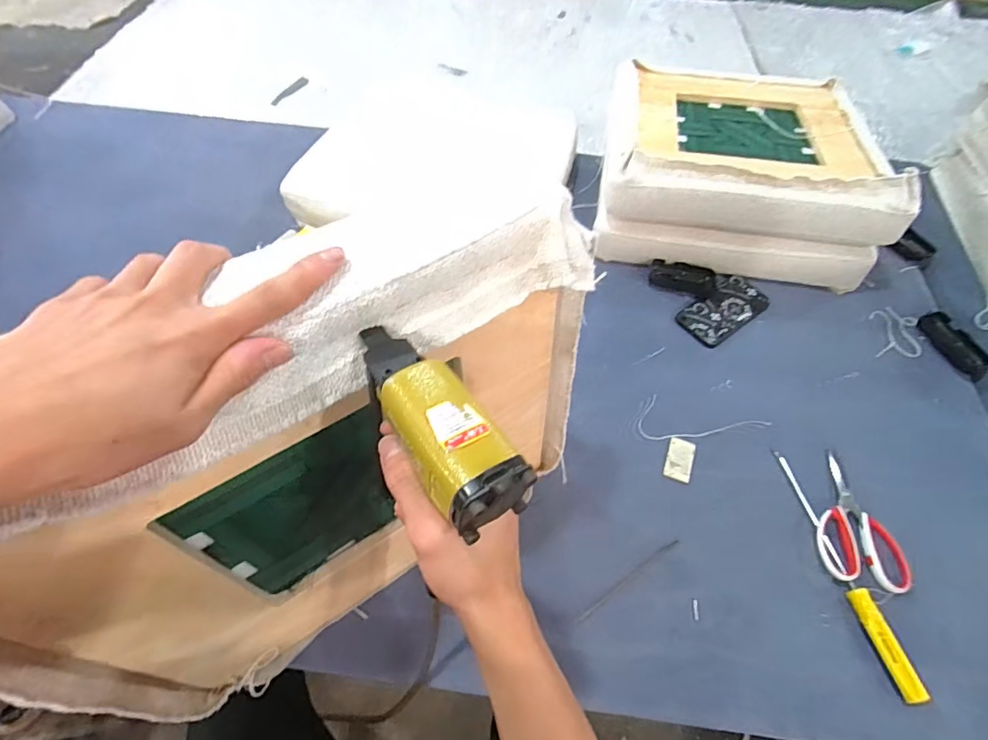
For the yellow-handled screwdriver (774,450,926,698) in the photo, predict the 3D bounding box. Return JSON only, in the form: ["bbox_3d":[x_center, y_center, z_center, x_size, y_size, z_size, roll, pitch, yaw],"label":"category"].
[{"bbox_3d":[0.421,0.231,0.601,0.016,0.018,0.290,-5,51,-7],"label":"yellow-handled screwdriver"}]

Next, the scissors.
[{"bbox_3d":[0.462,0.186,0.640,0.100,0.015,0.176,10,58,4],"label":"scissors"}]

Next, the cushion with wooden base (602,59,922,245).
[{"bbox_3d":[0.444,-0.417,0.900,0.454,0.103,0.433,9,58,4],"label":"cushion with wooden base"}]

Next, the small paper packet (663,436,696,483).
[{"bbox_3d":[0.258,0.122,0.683,0.035,0.004,0.061,20,59,10],"label":"small paper packet"}]

